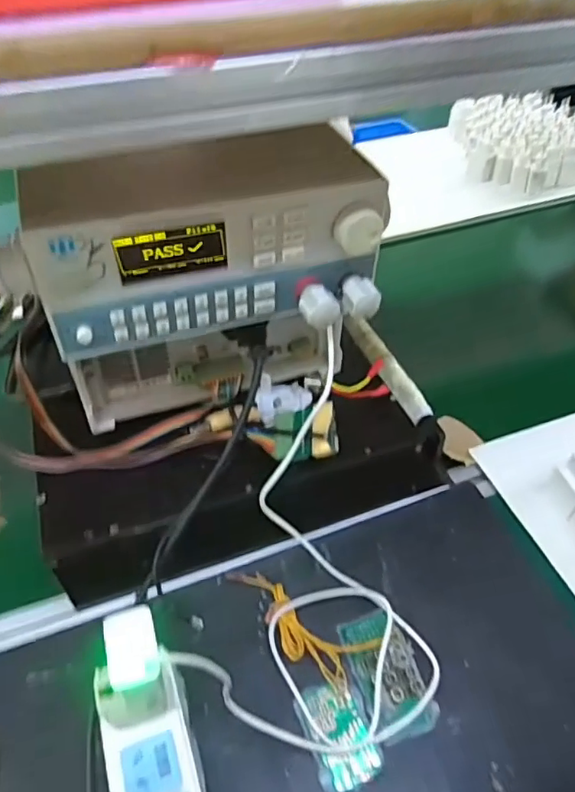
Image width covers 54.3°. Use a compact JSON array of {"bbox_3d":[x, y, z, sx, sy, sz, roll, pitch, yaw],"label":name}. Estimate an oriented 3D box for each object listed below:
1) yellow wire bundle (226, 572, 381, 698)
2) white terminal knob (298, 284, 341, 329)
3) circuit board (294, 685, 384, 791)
[{"bbox_3d":[0.004,0.178,0.432,0.124,0.013,0.046,23,51,20],"label":"yellow wire bundle"},{"bbox_3d":[0.020,-0.058,0.357,0.022,0.019,0.024,-8,47,-8],"label":"white terminal knob"},{"bbox_3d":[0.035,0.234,0.389,0.042,0.008,0.064,-18,49,-16],"label":"circuit board"}]

